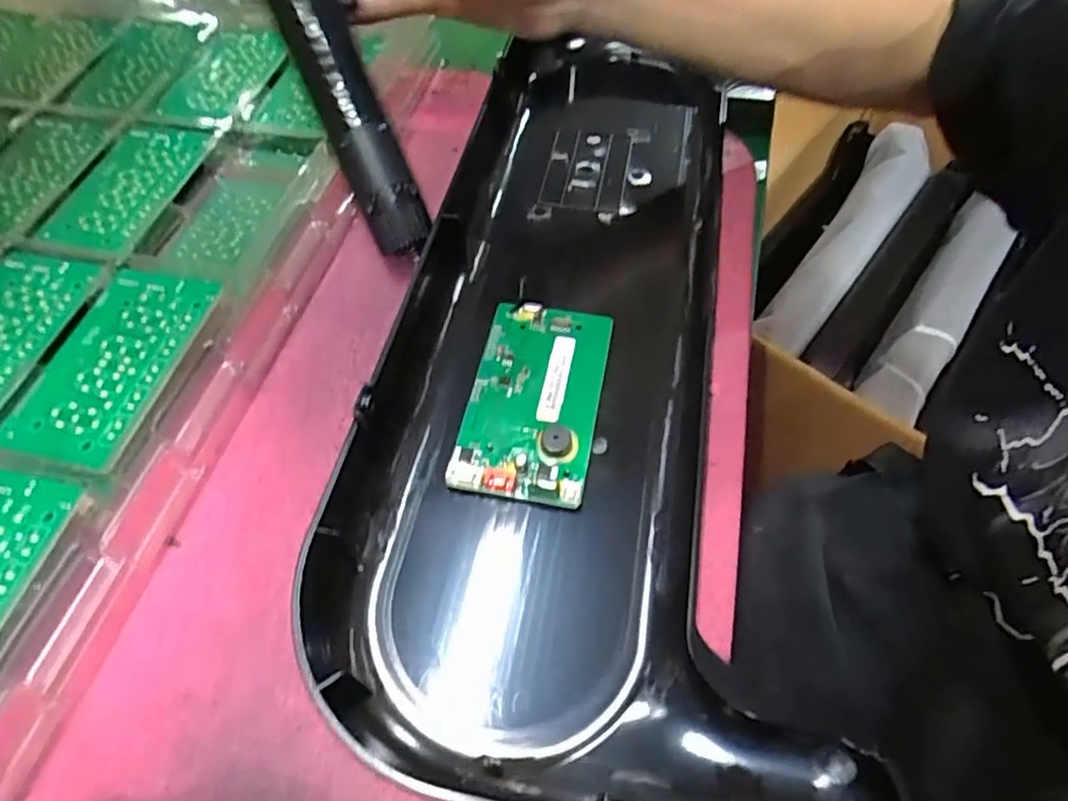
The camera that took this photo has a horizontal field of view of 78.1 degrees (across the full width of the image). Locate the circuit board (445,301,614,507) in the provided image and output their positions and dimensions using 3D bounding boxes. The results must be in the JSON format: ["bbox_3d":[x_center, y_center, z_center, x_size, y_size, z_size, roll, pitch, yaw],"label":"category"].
[{"bbox_3d":[0.001,-0.002,0.312,0.061,0.013,0.106,8,55,6],"label":"circuit board"}]

